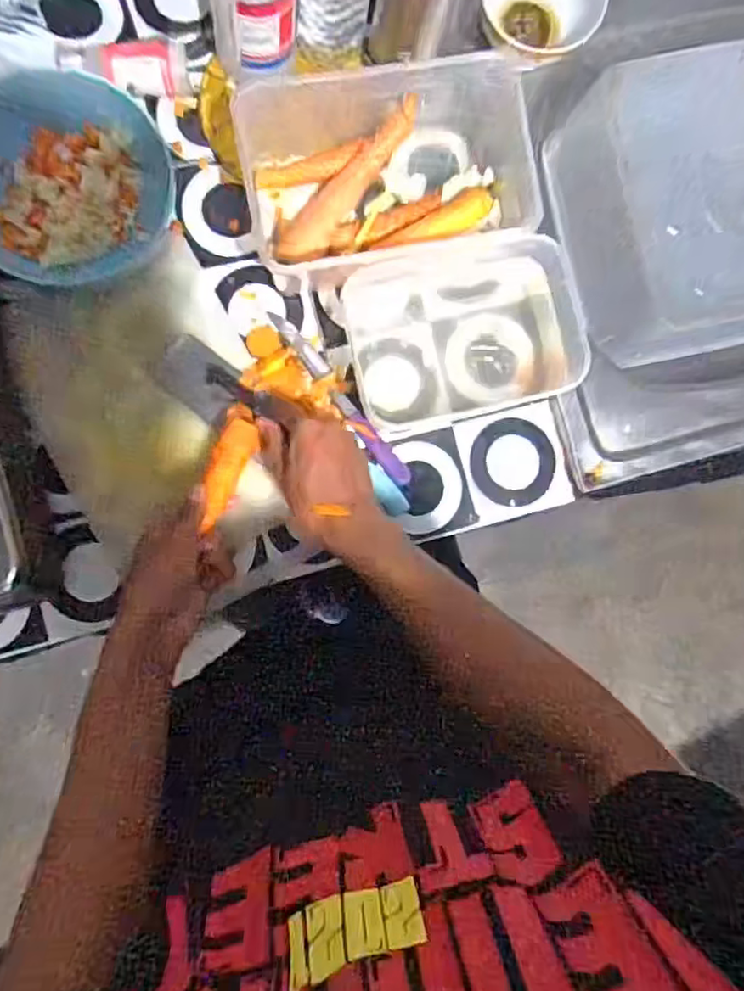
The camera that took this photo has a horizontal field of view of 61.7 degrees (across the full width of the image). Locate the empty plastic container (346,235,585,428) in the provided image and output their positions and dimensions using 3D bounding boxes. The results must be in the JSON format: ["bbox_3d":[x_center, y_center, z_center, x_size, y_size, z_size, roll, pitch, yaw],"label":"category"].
[{"bbox_3d":[0.081,-0.151,0.563,0.196,0.069,0.152,-15,89,-7],"label":"empty plastic container"}]

